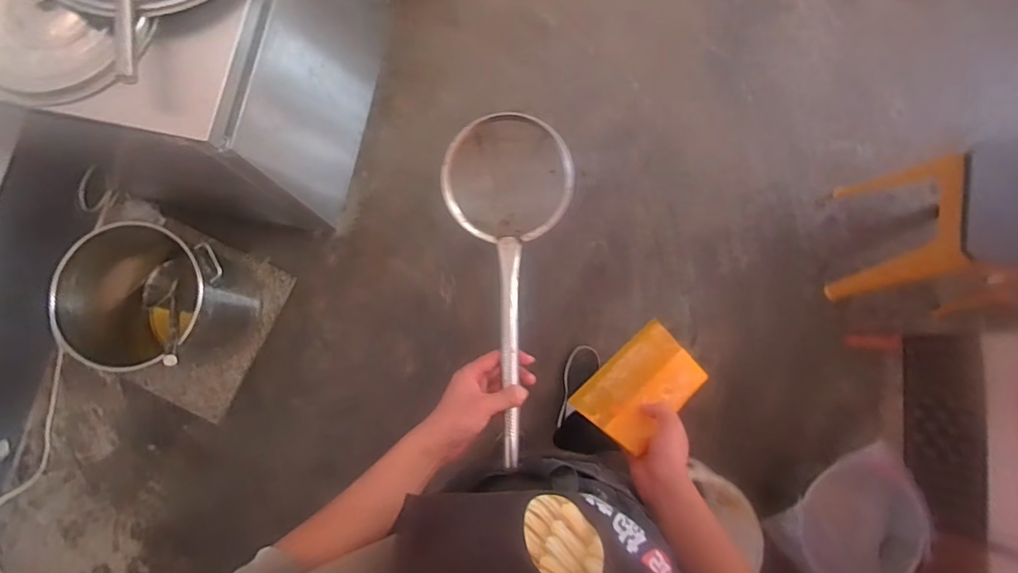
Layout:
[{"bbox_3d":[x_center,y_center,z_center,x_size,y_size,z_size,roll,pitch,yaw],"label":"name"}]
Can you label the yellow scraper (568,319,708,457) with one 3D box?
[{"bbox_3d":[0.189,0.139,0.729,0.185,0.010,0.109,-38,70,-22],"label":"yellow scraper"}]

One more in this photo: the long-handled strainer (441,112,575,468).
[{"bbox_3d":[0.004,0.000,0.642,0.152,0.066,0.405,-2,88,-1],"label":"long-handled strainer"}]

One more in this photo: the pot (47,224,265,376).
[{"bbox_3d":[-0.956,0.044,1.457,0.394,0.387,0.383,0,82,1],"label":"pot"}]

